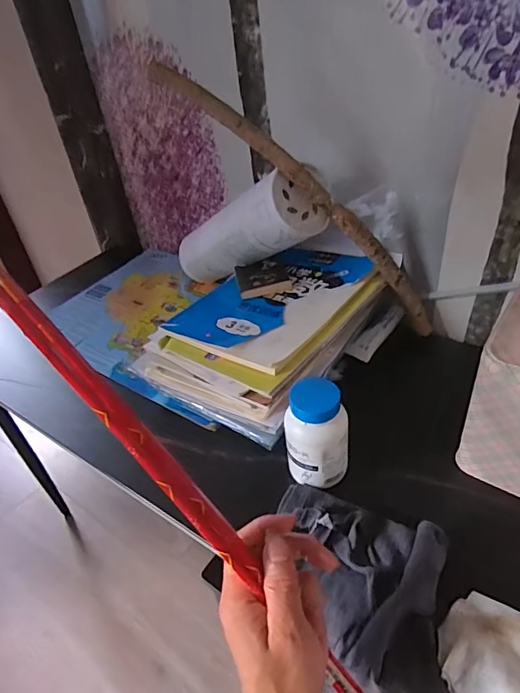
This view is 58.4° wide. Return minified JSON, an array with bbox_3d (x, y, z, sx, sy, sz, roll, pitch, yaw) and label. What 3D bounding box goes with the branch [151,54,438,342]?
[{"bbox_3d":[0.071,-0.166,0.550,0.041,0.444,0.030,-38,26,32],"label":"branch"}]

